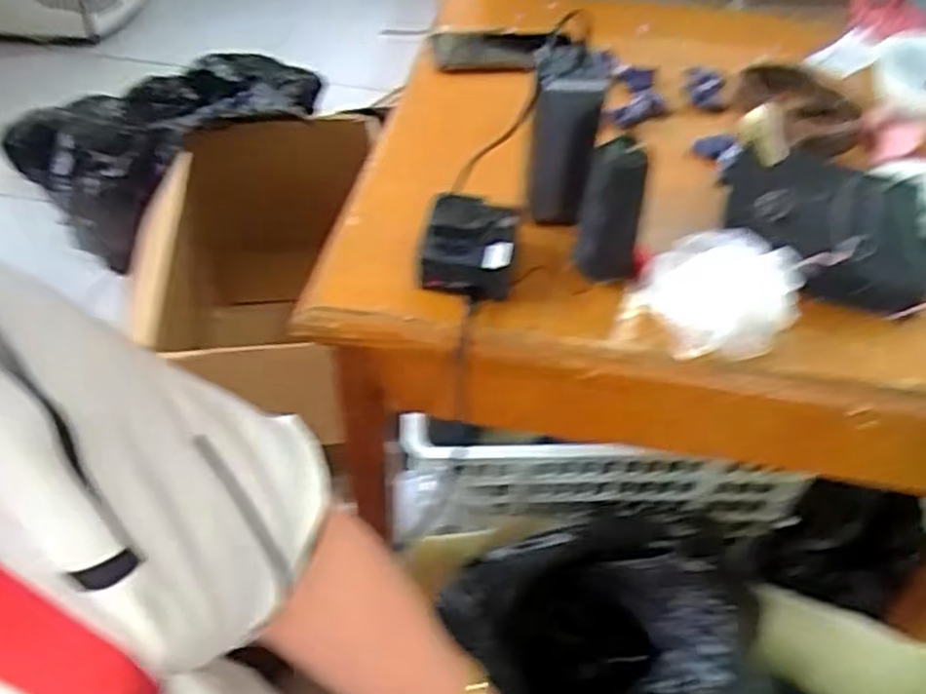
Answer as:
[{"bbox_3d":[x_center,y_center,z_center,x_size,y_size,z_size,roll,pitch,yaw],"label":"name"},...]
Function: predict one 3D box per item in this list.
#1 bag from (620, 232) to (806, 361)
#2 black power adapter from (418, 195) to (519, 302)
[{"bbox_3d":[0.178,-0.039,0.538,0.100,0.052,0.084,24,50,19],"label":"bag"},{"bbox_3d":[0.006,-0.077,0.576,0.070,0.043,0.075,9,47,5],"label":"black power adapter"}]

